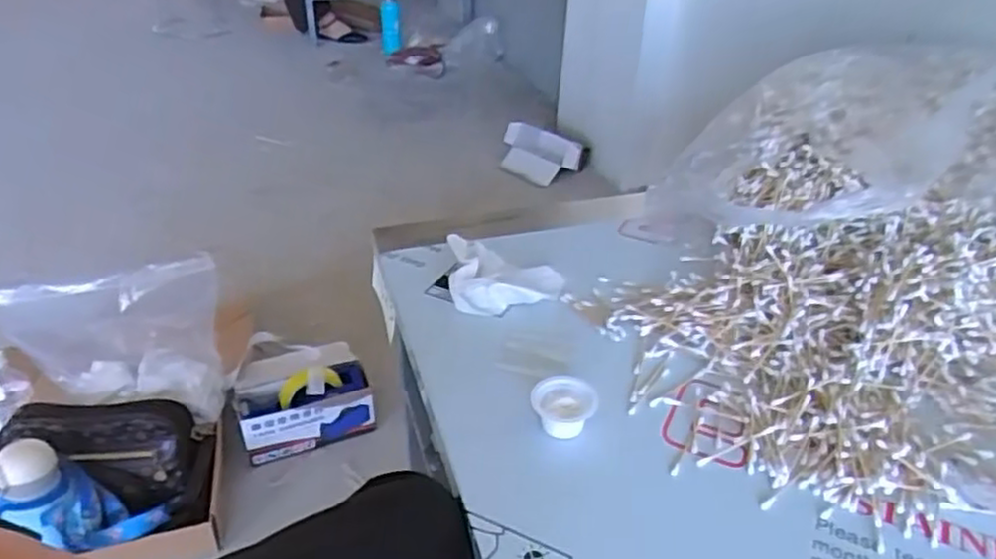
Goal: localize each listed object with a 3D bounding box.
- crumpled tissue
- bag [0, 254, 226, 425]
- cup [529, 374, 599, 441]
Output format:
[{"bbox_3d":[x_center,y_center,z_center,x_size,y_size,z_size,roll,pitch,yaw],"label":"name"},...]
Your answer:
[{"bbox_3d":[0.008,-0.008,0.763,0.120,0.031,0.115,0,33,-3],"label":"crumpled tissue"},{"bbox_3d":[-0.573,0.096,1.034,0.327,0.251,0.093,-3,33,-7],"label":"bag"},{"bbox_3d":[0.055,0.107,0.594,0.053,0.030,0.045,9,33,12],"label":"cup"}]

